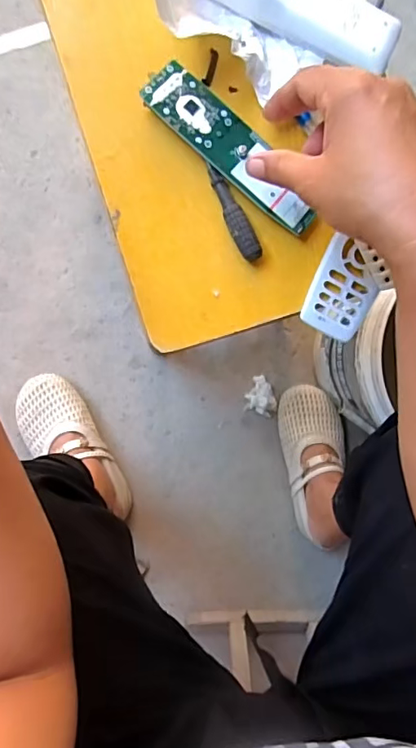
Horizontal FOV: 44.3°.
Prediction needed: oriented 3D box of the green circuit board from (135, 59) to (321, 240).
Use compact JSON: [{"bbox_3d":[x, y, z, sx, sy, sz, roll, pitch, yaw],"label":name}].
[{"bbox_3d":[0.019,-0.161,0.369,0.043,0.010,0.148,-45,95,-3],"label":"green circuit board"}]

